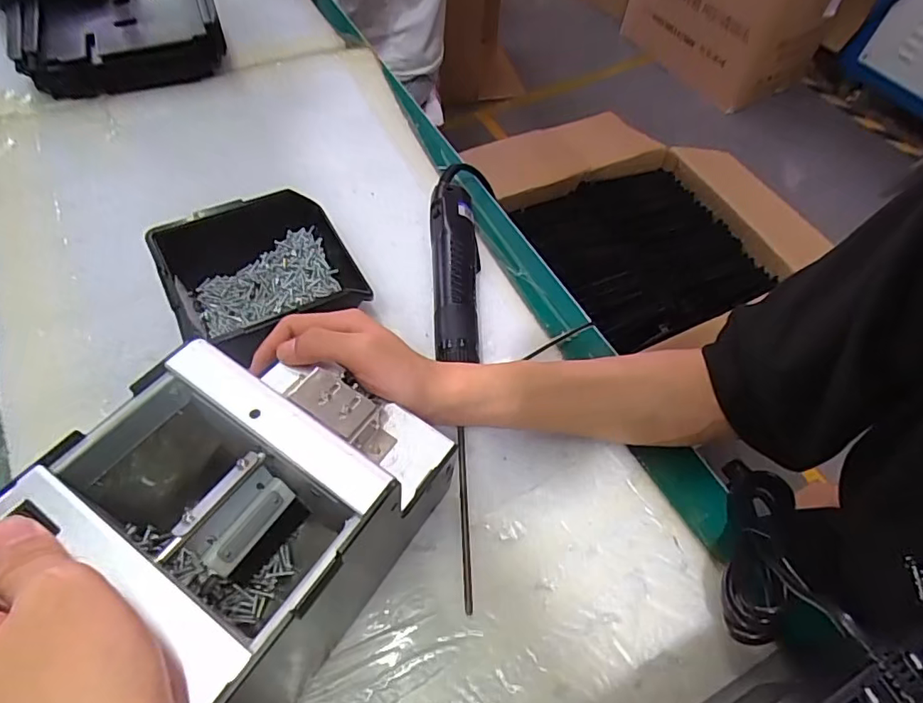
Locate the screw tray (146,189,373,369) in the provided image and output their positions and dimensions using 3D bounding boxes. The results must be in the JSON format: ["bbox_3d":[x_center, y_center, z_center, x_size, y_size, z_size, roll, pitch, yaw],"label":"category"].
[{"bbox_3d":[-0.154,-0.054,0.426,0.139,0.063,0.133,-27,64,-19],"label":"screw tray"}]

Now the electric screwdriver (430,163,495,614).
[{"bbox_3d":[-0.005,-0.022,0.429,0.050,0.039,0.399,3,58,-2],"label":"electric screwdriver"}]

